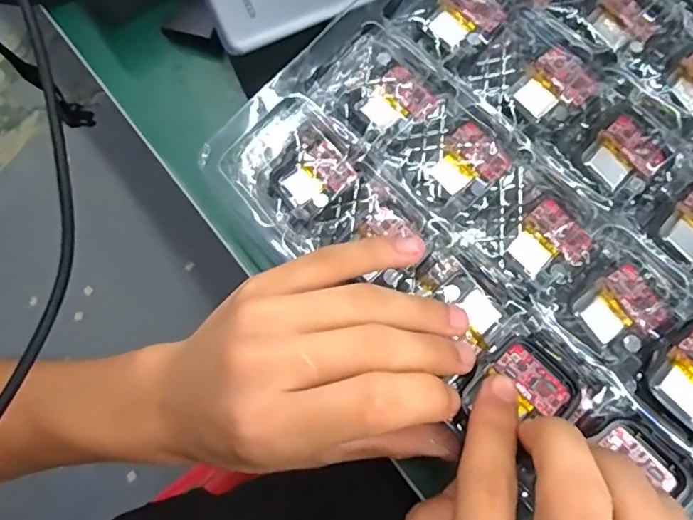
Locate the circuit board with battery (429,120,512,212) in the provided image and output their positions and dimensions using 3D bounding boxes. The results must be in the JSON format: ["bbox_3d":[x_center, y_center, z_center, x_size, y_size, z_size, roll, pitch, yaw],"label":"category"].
[{"bbox_3d":[0.056,-0.045,0.251,0.037,0.005,0.030,-42,78,-7],"label":"circuit board with battery"}]

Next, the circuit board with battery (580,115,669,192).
[{"bbox_3d":[0.131,-0.048,0.255,0.029,0.009,0.030,-43,72,7],"label":"circuit board with battery"}]

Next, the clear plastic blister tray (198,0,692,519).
[{"bbox_3d":[0.121,-0.052,0.253,0.274,0.022,0.273,-44,77,-7],"label":"clear plastic blister tray"}]

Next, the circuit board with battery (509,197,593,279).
[{"bbox_3d":[0.092,-0.008,0.244,0.031,0.006,0.029,-43,78,-8],"label":"circuit board with battery"}]

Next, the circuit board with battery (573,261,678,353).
[{"bbox_3d":[0.121,0.022,0.235,0.033,0.010,0.032,-37,77,-6],"label":"circuit board with battery"}]

